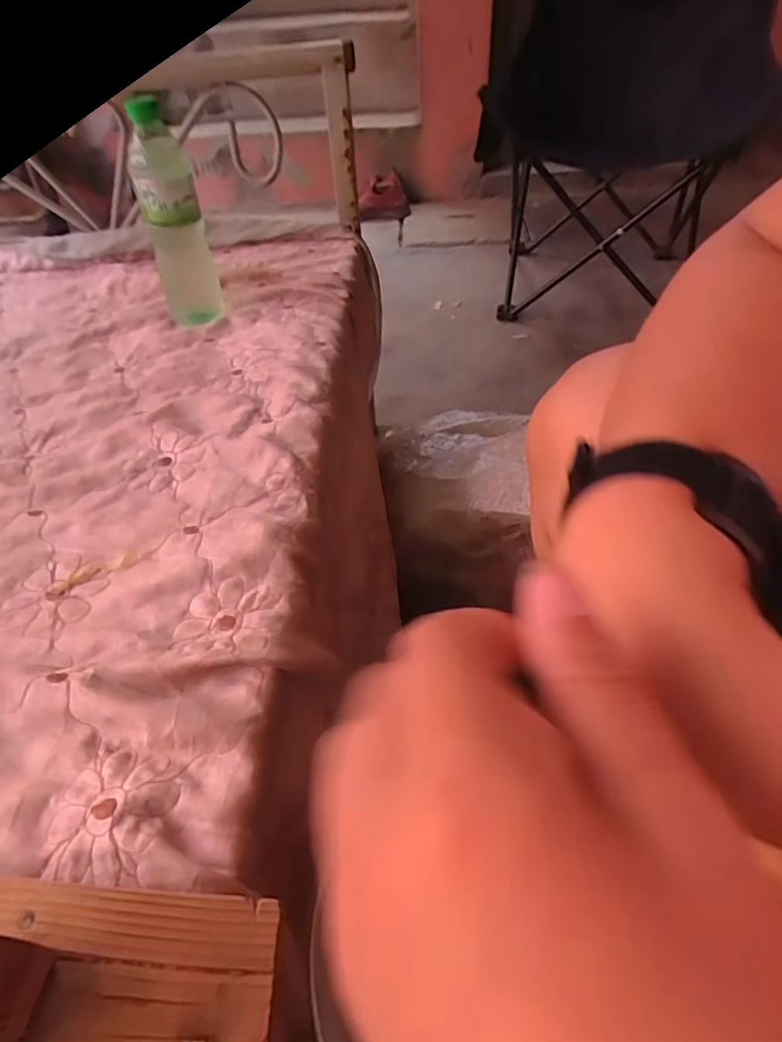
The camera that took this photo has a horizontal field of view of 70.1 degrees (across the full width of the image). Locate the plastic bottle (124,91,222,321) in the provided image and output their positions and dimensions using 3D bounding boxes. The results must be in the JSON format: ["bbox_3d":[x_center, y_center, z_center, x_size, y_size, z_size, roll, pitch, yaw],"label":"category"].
[{"bbox_3d":[-0.242,-0.333,0.617,0.063,0.209,0.069,-19,48,-13],"label":"plastic bottle"}]

